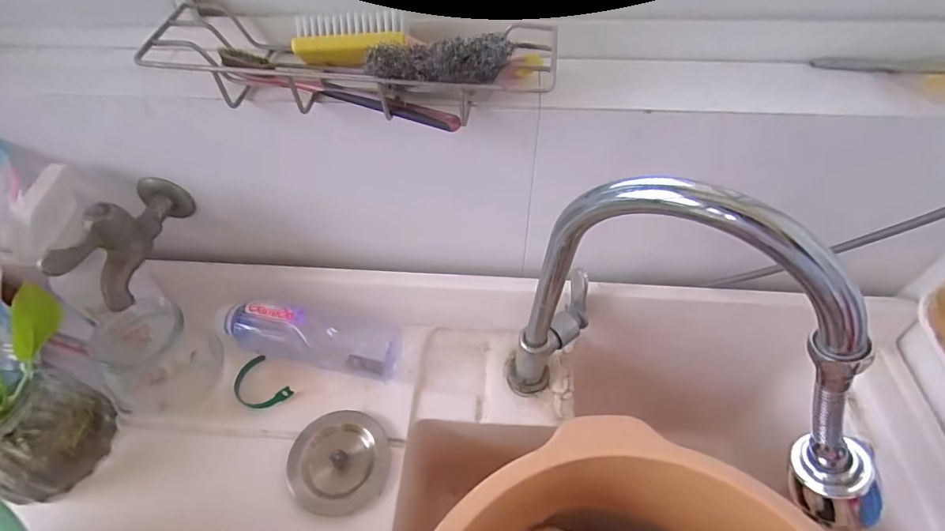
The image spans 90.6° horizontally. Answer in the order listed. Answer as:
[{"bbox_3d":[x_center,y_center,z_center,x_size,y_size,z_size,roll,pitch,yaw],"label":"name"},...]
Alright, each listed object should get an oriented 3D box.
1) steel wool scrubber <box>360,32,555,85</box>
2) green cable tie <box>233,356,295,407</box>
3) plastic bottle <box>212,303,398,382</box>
[{"bbox_3d":[-0.011,-0.125,0.286,0.105,0.021,0.021,-5,52,-3],"label":"steel wool scrubber"},{"bbox_3d":[-0.208,0.117,0.455,0.059,0.014,0.040,37,61,26],"label":"green cable tie"},{"bbox_3d":[-0.160,0.067,0.467,0.177,0.072,0.062,12,52,-6],"label":"plastic bottle"}]

